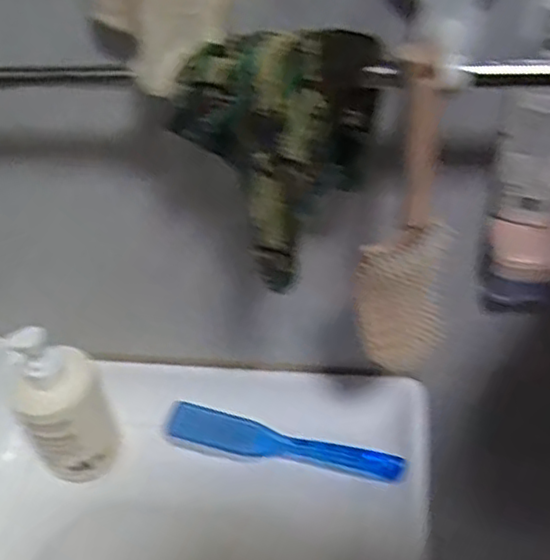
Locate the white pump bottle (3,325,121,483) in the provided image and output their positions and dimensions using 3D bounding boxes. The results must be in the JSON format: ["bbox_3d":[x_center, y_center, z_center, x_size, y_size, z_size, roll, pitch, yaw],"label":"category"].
[{"bbox_3d":[-0.191,0.121,0.626,0.080,0.191,0.073,-34,51,-25],"label":"white pump bottle"}]

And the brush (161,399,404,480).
[{"bbox_3d":[0.007,0.160,0.668,0.232,0.022,0.037,10,89,11],"label":"brush"}]

